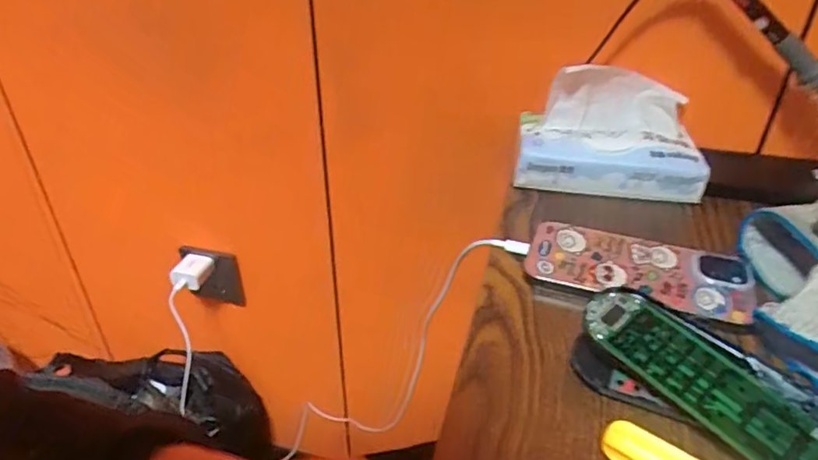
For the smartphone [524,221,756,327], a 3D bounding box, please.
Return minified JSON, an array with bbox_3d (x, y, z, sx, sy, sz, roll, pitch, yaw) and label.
[{"bbox_3d":[0.153,0.027,0.386,0.140,0.017,0.062,10,36,14],"label":"smartphone"}]

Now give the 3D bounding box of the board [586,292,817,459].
[{"bbox_3d":[0.165,0.090,0.272,0.041,0.004,0.177,-37,58,-21],"label":"board"}]

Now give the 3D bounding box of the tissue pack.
[{"bbox_3d":[0.163,-0.084,0.464,0.139,0.092,0.074,2,35,4],"label":"tissue pack"}]

